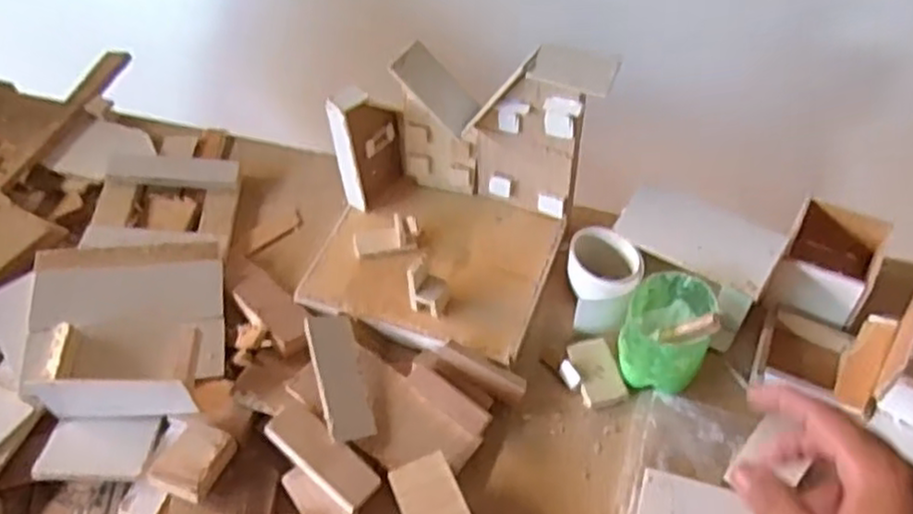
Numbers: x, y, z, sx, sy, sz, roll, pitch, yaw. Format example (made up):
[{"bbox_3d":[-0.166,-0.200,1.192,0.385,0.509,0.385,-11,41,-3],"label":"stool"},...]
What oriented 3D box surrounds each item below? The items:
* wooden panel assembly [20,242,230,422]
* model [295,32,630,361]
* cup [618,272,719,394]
[{"bbox_3d":[-0.238,0.048,0.531,0.130,0.039,0.148,-8,51,-2],"label":"wooden panel assembly"},{"bbox_3d":[-0.016,-0.043,0.535,0.178,0.133,0.164,16,54,14],"label":"model"},{"bbox_3d":[0.144,0.053,0.507,0.057,0.065,0.059,-2,51,2],"label":"cup"}]

